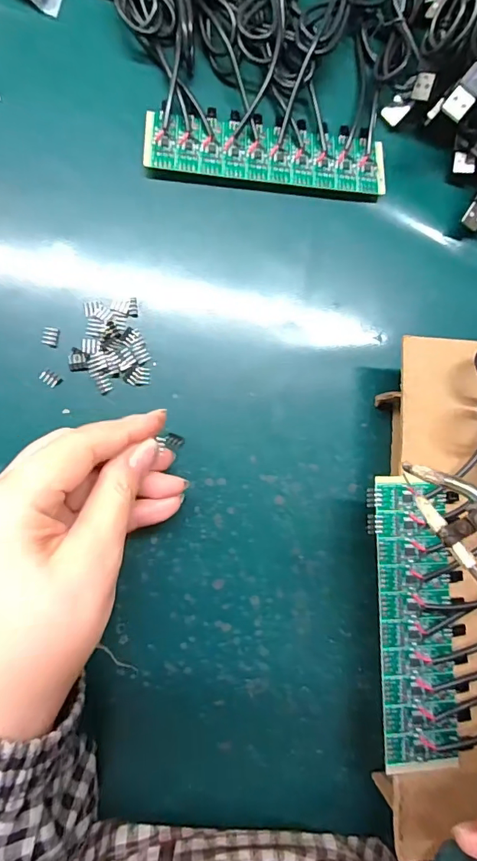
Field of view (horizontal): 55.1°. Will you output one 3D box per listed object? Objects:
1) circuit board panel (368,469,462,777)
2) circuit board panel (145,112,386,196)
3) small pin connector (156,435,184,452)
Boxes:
[{"bbox_3d":[0.088,0.095,0.229,0.038,0.005,0.139,-3,88,-7],"label":"circuit board panel"},{"bbox_3d":[0.018,-0.162,0.270,0.141,0.006,0.036,2,86,-8],"label":"circuit board panel"},{"bbox_3d":[-0.035,0.005,0.252,0.010,0.005,0.007,27,83,-6],"label":"small pin connector"}]

